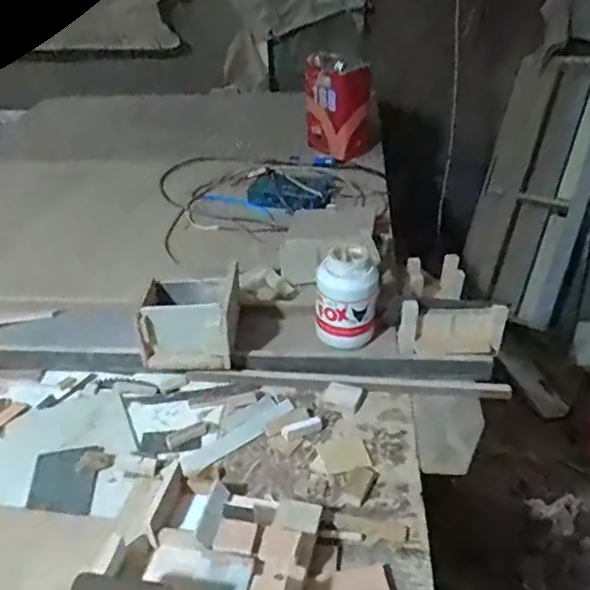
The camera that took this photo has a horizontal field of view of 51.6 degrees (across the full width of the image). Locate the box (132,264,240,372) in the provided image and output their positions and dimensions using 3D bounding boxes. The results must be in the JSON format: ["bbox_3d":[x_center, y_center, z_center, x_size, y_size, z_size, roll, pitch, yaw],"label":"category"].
[{"bbox_3d":[-0.163,0.031,0.970,0.148,0.110,0.136,2,36,1],"label":"box"}]

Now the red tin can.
[{"bbox_3d":[0.133,-0.519,1.674,0.207,0.226,0.185,1,36,0],"label":"red tin can"}]

